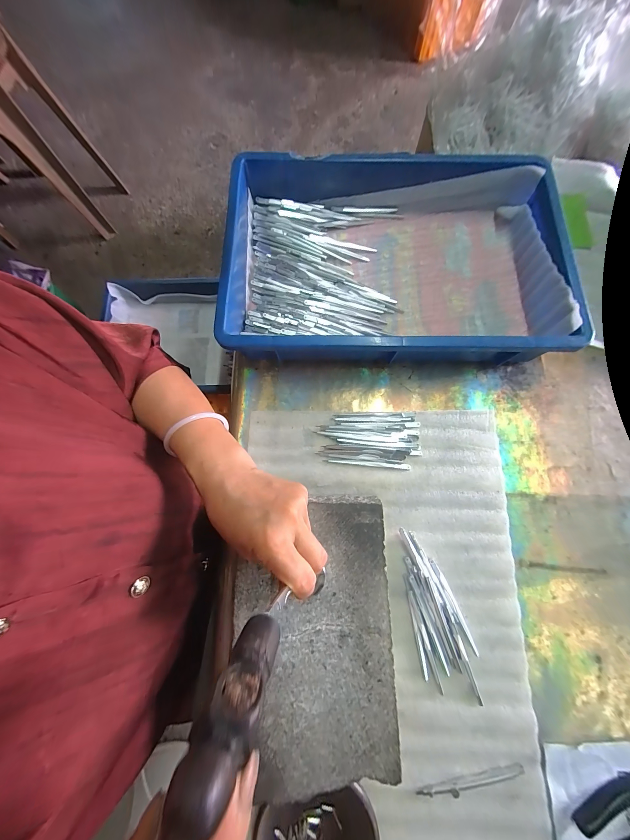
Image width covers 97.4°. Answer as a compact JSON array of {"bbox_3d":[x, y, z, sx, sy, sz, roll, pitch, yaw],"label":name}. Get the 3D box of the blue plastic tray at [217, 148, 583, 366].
[{"bbox_3d":[0.097,-0.211,0.372,0.418,0.076,0.278,1,76,-1],"label":"blue plastic tray"}]

